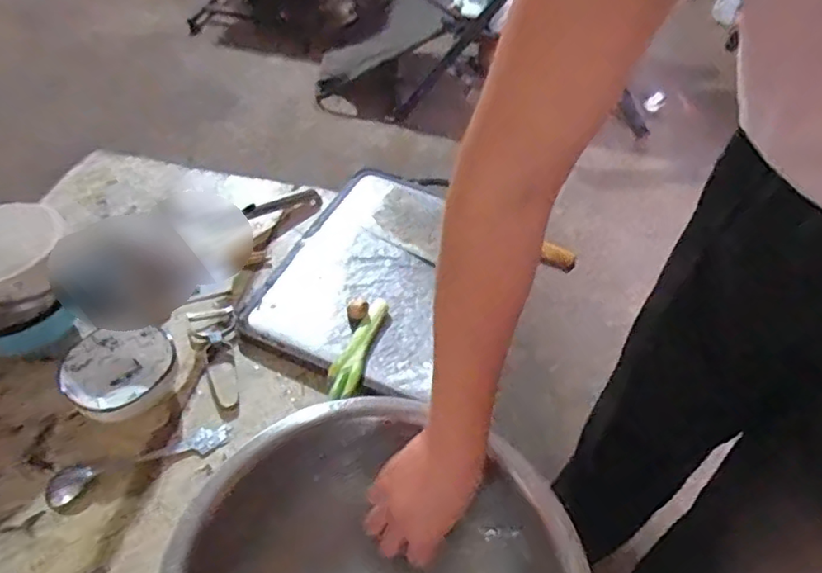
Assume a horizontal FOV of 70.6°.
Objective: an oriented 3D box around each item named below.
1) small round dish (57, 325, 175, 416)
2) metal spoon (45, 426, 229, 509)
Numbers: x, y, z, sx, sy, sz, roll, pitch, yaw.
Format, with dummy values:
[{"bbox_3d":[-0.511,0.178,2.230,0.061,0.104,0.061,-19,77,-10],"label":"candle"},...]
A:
[{"bbox_3d":[-0.308,0.095,0.618,0.110,0.043,0.101,3,47,-4],"label":"small round dish"},{"bbox_3d":[-0.273,0.173,0.584,0.170,0.015,0.032,-17,52,-21],"label":"metal spoon"}]

